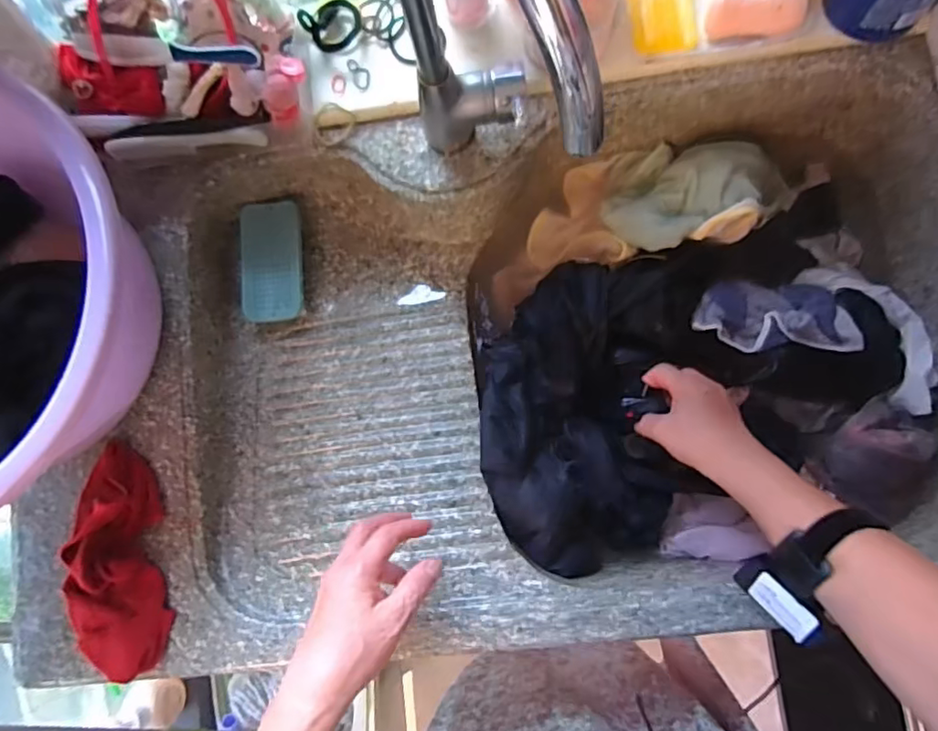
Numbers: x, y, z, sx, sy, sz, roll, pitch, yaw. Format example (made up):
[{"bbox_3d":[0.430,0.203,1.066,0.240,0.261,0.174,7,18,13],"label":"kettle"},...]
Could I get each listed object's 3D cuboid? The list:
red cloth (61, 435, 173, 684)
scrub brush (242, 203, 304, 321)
[{"bbox_3d":[-0.337,0.184,0.548,0.079,0.041,0.207,-11,82,3],"label":"red cloth"},{"bbox_3d":[-0.222,-0.118,0.656,0.066,0.035,0.138,-5,82,4],"label":"scrub brush"}]

